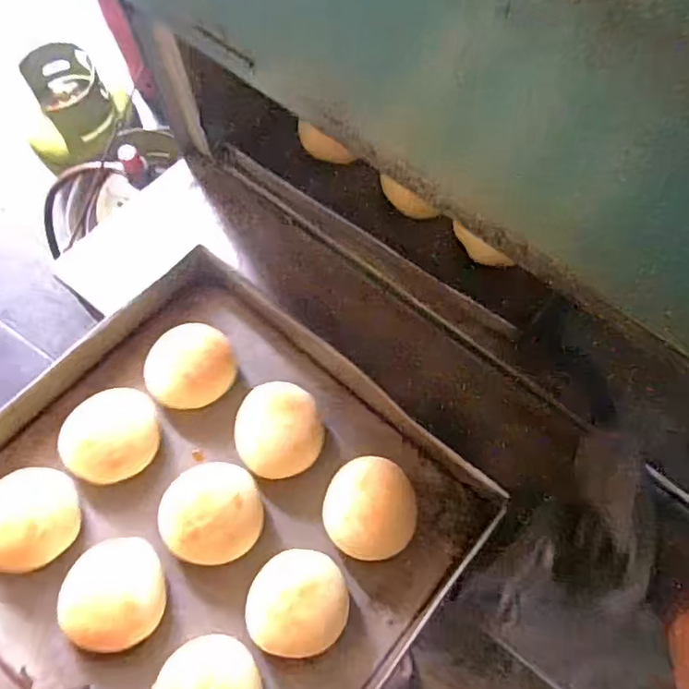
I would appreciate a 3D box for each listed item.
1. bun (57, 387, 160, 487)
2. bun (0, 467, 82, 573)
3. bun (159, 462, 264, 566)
[{"bbox_3d":[-0.251,0.094,0.632,0.098,0.052,0.100,0,72,0],"label":"bun"},{"bbox_3d":[-0.320,0.175,0.601,0.092,0.044,0.100,5,72,2],"label":"bun"},{"bbox_3d":[-0.136,0.168,0.603,0.100,0.048,0.095,4,72,1],"label":"bun"}]

